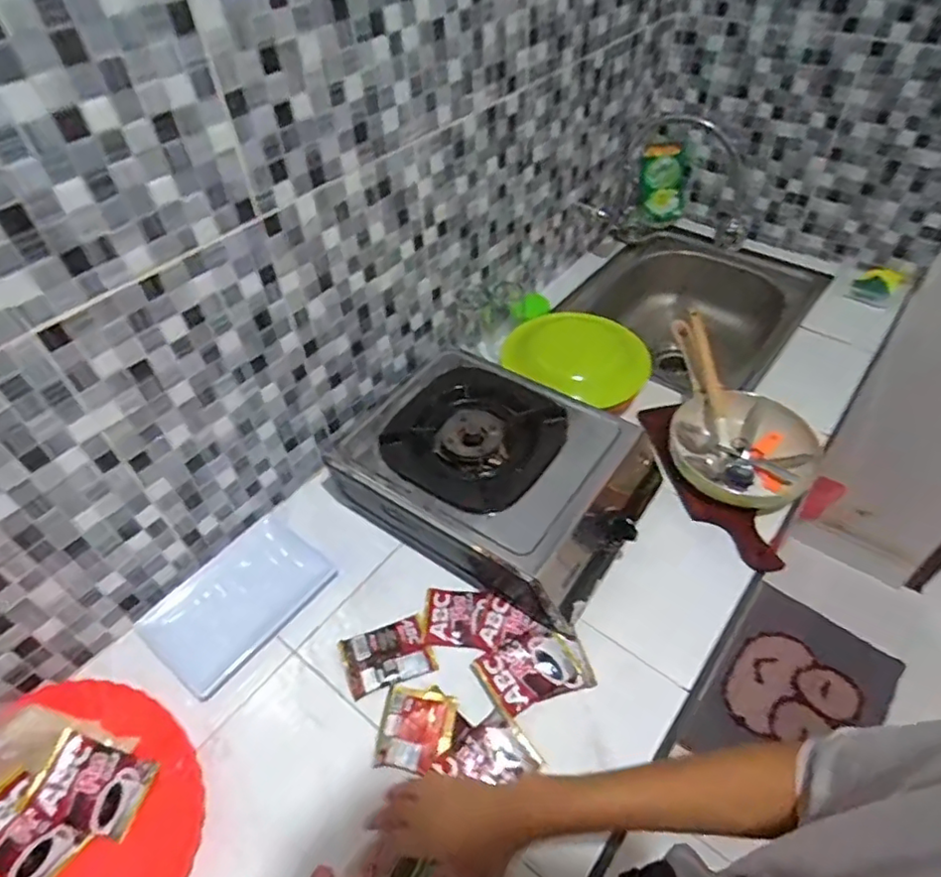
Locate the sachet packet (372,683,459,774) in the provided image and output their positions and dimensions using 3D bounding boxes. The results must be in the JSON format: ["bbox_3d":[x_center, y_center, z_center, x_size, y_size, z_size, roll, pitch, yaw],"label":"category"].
[{"bbox_3d":[-0.060,0.318,0.661,0.076,0.014,0.085,6,48,9],"label":"sachet packet"}]

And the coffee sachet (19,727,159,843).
[{"bbox_3d":[-0.380,0.349,0.606,0.010,0.101,0.072,-27,33,43],"label":"coffee sachet"}]

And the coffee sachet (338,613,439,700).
[{"bbox_3d":[-0.099,0.258,0.718,0.100,0.010,0.076,-18,49,-13],"label":"coffee sachet"}]

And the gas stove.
[{"bbox_3d":[0.041,0.048,0.818,0.363,0.130,0.280,27,54,25],"label":"gas stove"}]

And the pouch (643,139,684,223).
[{"bbox_3d":[0.420,-0.549,1.323,0.103,0.169,0.052,5,48,8],"label":"pouch"}]

